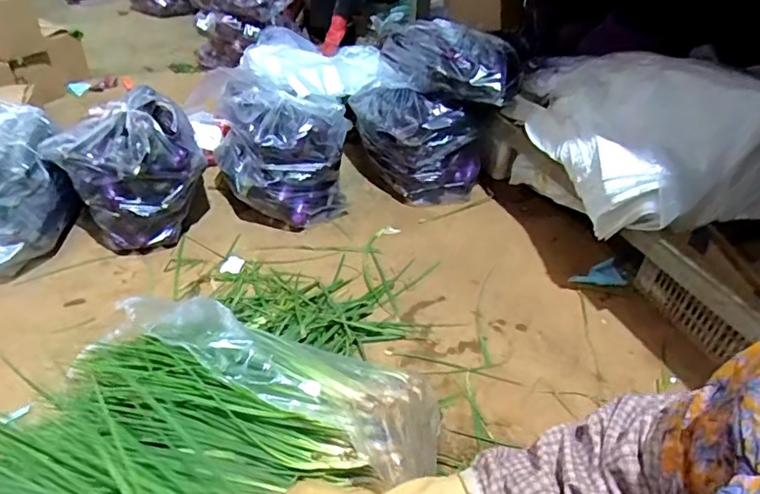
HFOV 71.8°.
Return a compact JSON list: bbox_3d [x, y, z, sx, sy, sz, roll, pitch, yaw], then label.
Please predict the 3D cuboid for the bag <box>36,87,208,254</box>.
[{"bbox_3d":[-0.610,-0.179,1.294,0.329,0.280,0.281,-17,44,-24],"label":"bag"}]

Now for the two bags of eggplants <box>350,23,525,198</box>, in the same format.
[{"bbox_3d":[0.143,-0.393,1.527,0.432,0.399,0.342,3,39,-1],"label":"two bags of eggplants"}]

